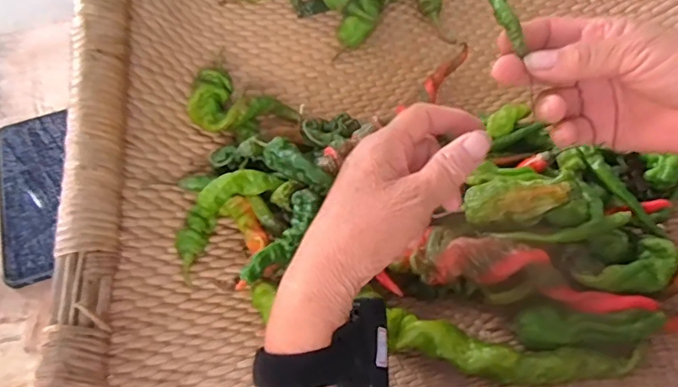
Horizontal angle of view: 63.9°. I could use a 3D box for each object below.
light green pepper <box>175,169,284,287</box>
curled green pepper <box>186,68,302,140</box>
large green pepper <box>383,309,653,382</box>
[{"bbox_3d":[-0.095,0.016,0.426,0.103,0.030,0.039,-46,68,-2],"label":"light green pepper"},{"bbox_3d":[-0.090,-0.075,0.491,0.084,0.034,0.056,19,63,12],"label":"curled green pepper"},{"bbox_3d":[0.119,0.111,0.374,0.170,0.032,0.037,9,62,7],"label":"large green pepper"}]

